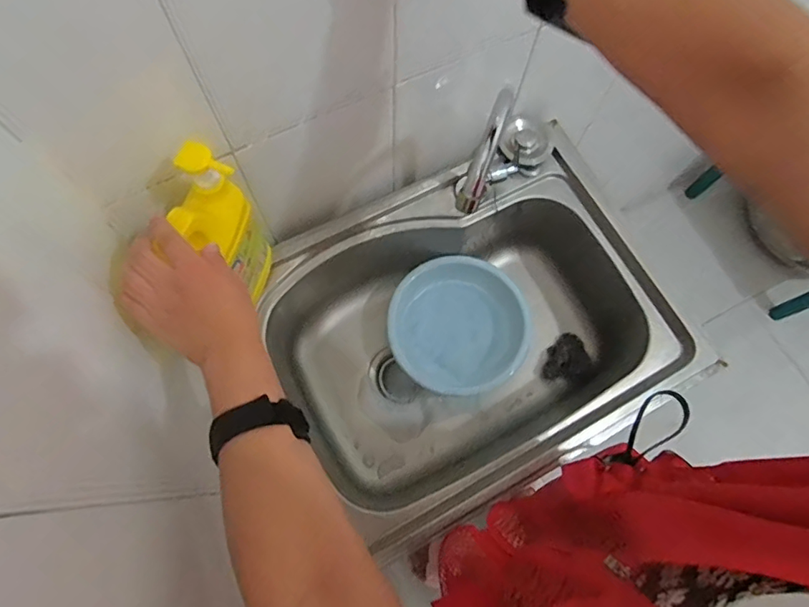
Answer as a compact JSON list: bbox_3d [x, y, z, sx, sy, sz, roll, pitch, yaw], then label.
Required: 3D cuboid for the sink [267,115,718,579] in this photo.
[{"bbox_3d":[0.082,0.056,0.808,0.581,0.193,0.447,-25,75,-7],"label":"sink"}]

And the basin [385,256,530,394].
[{"bbox_3d":[0.085,0.036,0.852,0.219,0.068,0.206,0,73,0],"label":"basin"}]

